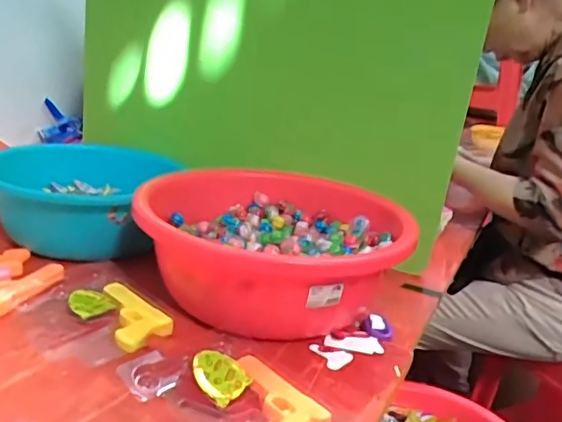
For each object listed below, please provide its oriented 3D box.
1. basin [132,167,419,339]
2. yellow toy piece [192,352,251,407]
[{"bbox_3d":[-0.014,0.045,0.678,0.297,0.120,0.312,6,18,-2],"label":"basin"},{"bbox_3d":[-0.055,0.142,0.500,0.050,0.012,0.038,37,50,18],"label":"yellow toy piece"}]

